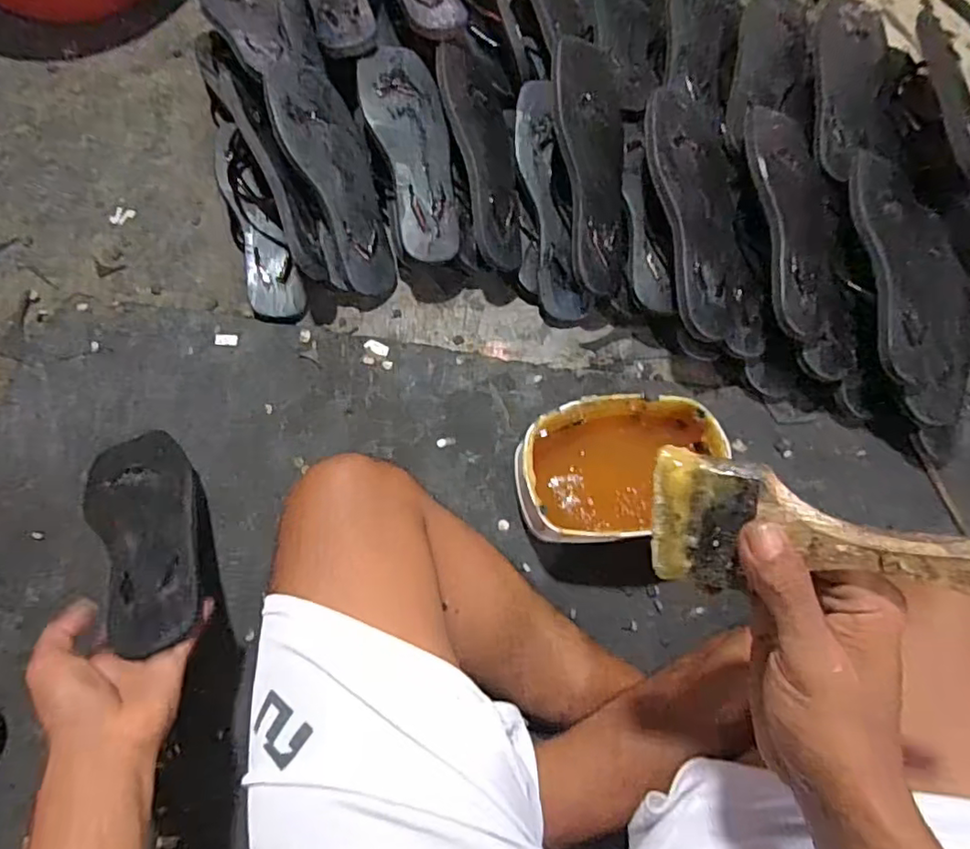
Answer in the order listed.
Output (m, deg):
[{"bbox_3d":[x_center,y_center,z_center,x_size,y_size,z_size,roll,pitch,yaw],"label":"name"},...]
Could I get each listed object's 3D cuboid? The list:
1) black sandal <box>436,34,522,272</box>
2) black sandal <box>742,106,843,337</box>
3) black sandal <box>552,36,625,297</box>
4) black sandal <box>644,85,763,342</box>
[{"bbox_3d":[0.001,-0.308,0.670,0.077,0.036,0.259,-11,91,-3],"label":"black sandal"},{"bbox_3d":[0.319,-0.211,0.615,0.083,0.049,0.245,-5,72,-3],"label":"black sandal"},{"bbox_3d":[0.117,-0.271,0.635,0.078,0.046,0.249,-6,98,-2],"label":"black sandal"},{"bbox_3d":[0.225,-0.223,0.619,0.092,0.032,0.266,-12,91,-4],"label":"black sandal"}]

